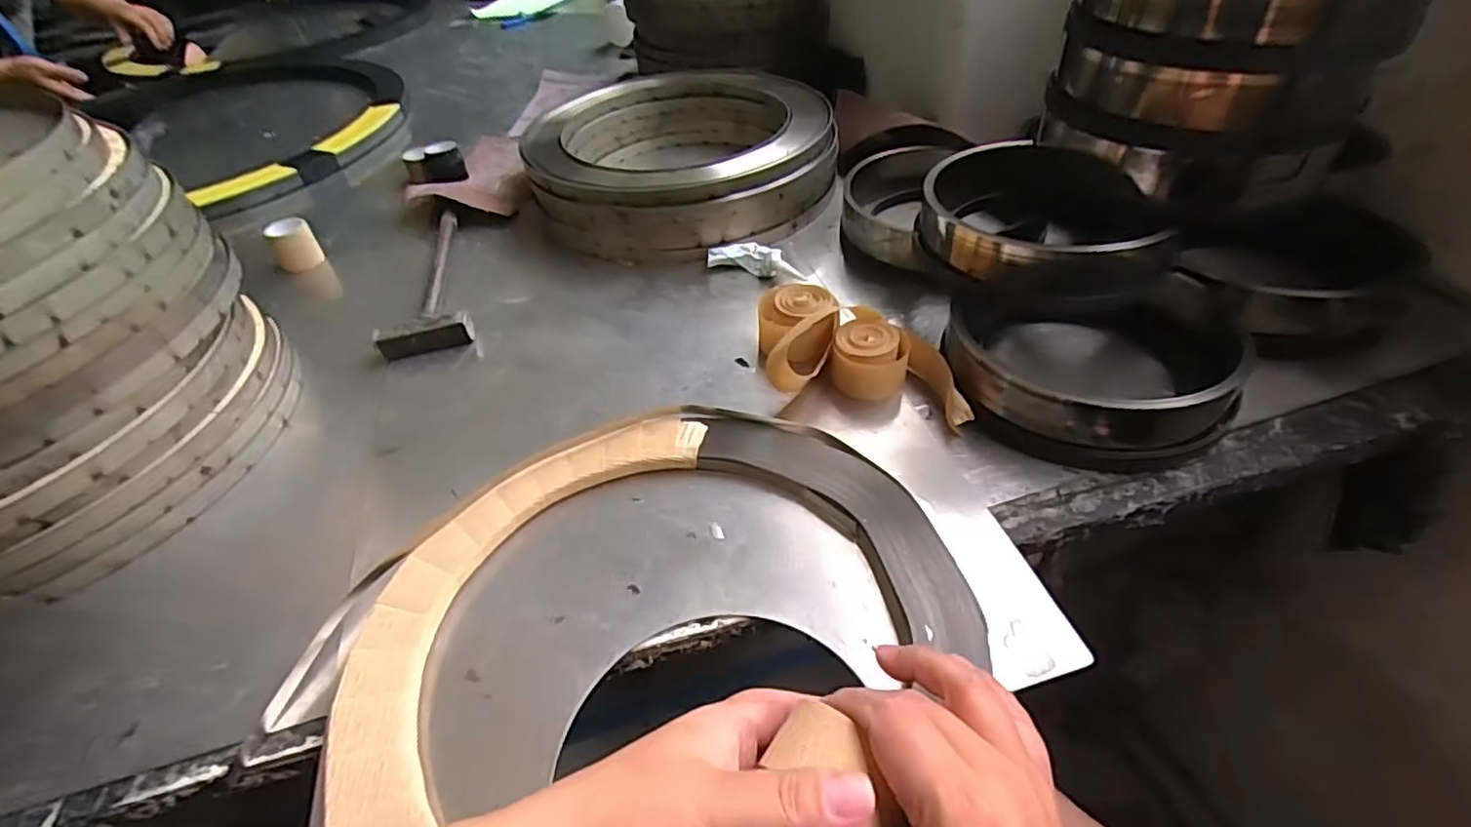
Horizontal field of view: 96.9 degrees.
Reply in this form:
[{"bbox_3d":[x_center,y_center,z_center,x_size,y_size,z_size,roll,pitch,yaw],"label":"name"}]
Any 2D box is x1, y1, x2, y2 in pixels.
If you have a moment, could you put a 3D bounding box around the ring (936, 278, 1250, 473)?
[{"bbox_3d":[0.236,-0.034,0.433,0.174,0.047,0.149,-6,44,-2],"label":"ring"}]

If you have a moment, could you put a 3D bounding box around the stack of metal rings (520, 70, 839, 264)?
[{"bbox_3d":[-0.054,-0.271,0.695,0.307,0.071,0.299,-19,46,-15],"label":"stack of metal rings"}]

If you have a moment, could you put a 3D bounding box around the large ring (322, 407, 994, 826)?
[{"bbox_3d":[-0.040,0.109,0.336,0.294,0.019,0.306,-3,44,2],"label":"large ring"}]

